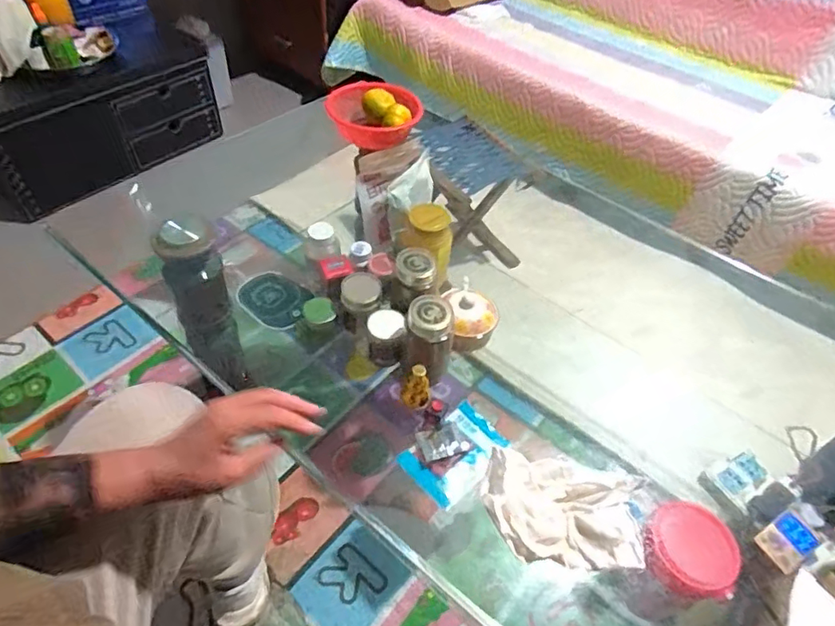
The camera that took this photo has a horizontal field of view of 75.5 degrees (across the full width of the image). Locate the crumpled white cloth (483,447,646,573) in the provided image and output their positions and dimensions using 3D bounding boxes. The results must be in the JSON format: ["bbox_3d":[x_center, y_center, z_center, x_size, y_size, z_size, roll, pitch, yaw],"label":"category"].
[{"bbox_3d":[0.147,0.196,0.546,0.153,0.027,0.110,7,49,2],"label":"crumpled white cloth"}]

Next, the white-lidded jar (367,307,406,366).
[{"bbox_3d":[-0.054,0.039,0.891,0.062,0.085,0.060,-2,50,-6],"label":"white-lidded jar"}]

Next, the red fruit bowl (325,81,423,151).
[{"bbox_3d":[-0.082,-0.371,1.010,0.174,0.064,0.149,-1,49,-5],"label":"red fruit bowl"}]

